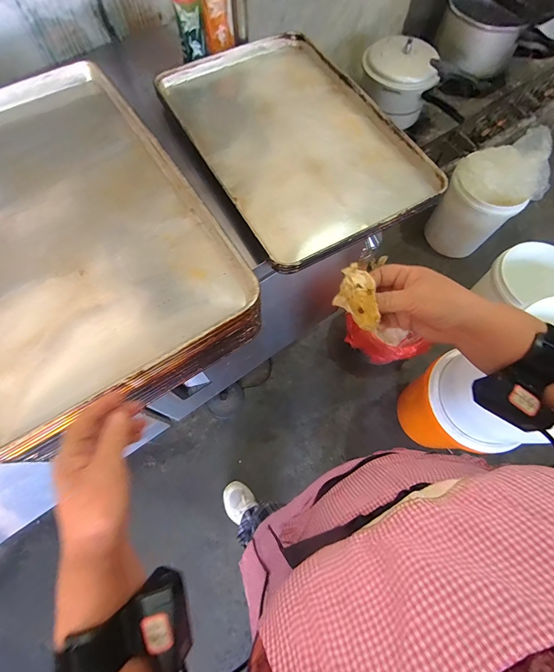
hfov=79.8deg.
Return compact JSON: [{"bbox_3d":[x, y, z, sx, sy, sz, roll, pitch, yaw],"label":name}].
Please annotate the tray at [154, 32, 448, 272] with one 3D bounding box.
[{"bbox_3d":[0.033,-0.449,0.733,0.406,0.040,0.586,-28,71,-11],"label":"tray"}]

